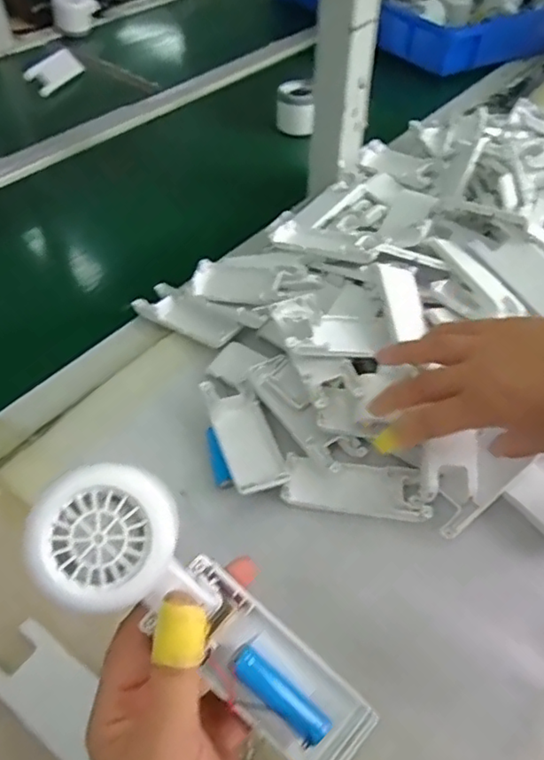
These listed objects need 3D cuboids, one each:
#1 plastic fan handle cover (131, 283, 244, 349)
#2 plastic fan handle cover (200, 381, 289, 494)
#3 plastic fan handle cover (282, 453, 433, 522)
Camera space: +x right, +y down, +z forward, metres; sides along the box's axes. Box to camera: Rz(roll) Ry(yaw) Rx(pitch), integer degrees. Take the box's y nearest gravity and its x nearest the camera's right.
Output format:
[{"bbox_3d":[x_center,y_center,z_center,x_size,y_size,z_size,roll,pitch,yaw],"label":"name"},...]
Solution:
[{"bbox_3d":[-0.075,-0.059,0.530,0.106,0.018,0.042,29,54,22],"label":"plastic fan handle cover"},{"bbox_3d":[-0.021,0.039,0.437,0.038,0.008,0.099,-15,53,-15],"label":"plastic fan handle cover"},{"bbox_3d":[0.061,0.079,0.430,0.102,0.010,0.041,6,49,4],"label":"plastic fan handle cover"}]

